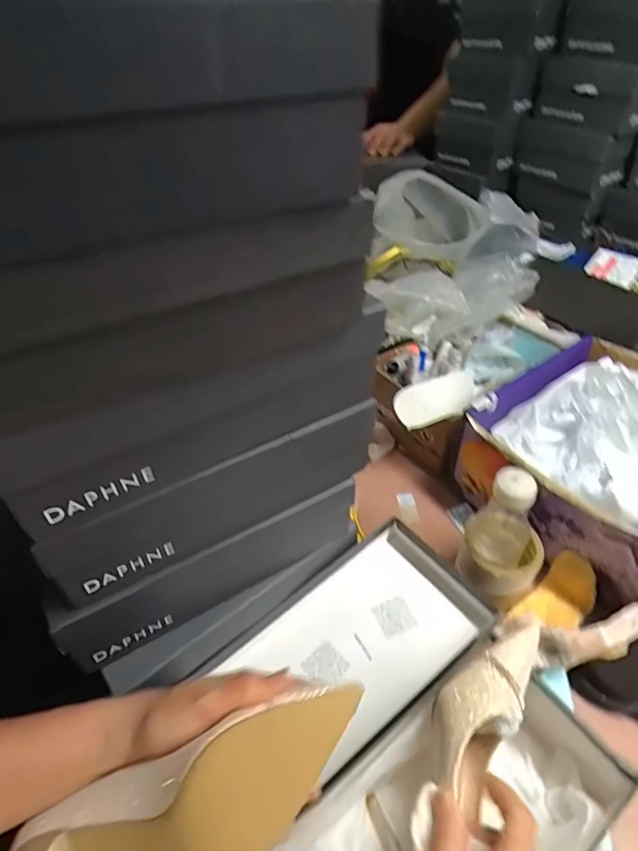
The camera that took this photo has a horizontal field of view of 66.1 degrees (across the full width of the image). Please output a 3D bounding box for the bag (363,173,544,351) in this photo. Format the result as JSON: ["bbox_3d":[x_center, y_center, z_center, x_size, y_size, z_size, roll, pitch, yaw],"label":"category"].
[{"bbox_3d":[0.230,-0.285,0.834,0.271,0.206,0.231,0,42,2],"label":"bag"}]

